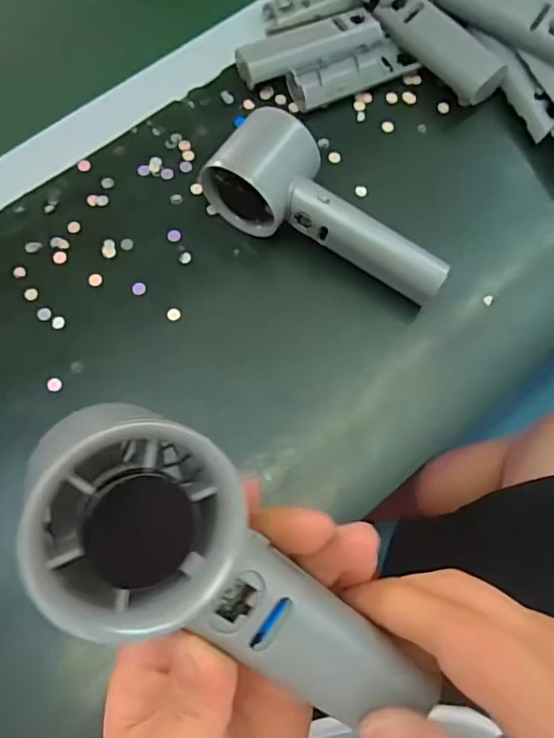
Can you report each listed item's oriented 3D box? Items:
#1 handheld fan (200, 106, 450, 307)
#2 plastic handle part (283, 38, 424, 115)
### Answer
[{"bbox_3d":[0.031,-0.090,0.332,0.153,0.052,0.062,38,76,11],"label":"handheld fan"},{"bbox_3d":[0.055,-0.214,0.390,0.095,0.022,0.028,-24,73,-8],"label":"plastic handle part"}]

